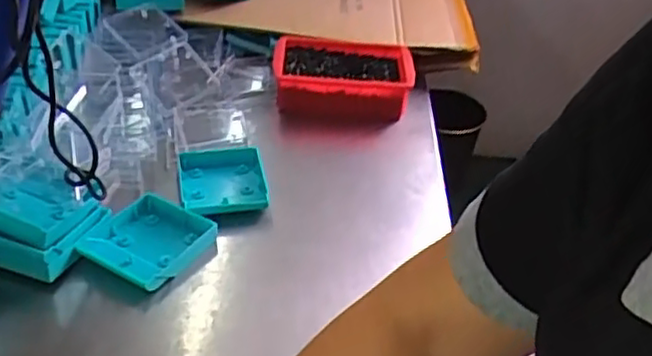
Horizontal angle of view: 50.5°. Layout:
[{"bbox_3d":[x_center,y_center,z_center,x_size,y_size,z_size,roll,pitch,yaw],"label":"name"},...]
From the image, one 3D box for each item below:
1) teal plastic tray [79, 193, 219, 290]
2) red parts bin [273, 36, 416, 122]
[{"bbox_3d":[-0.194,0.070,0.775,0.110,0.030,0.120,24,42,22],"label":"teal plastic tray"},{"bbox_3d":[0.028,-0.154,1.083,0.222,0.069,0.165,-2,39,-10],"label":"red parts bin"}]

